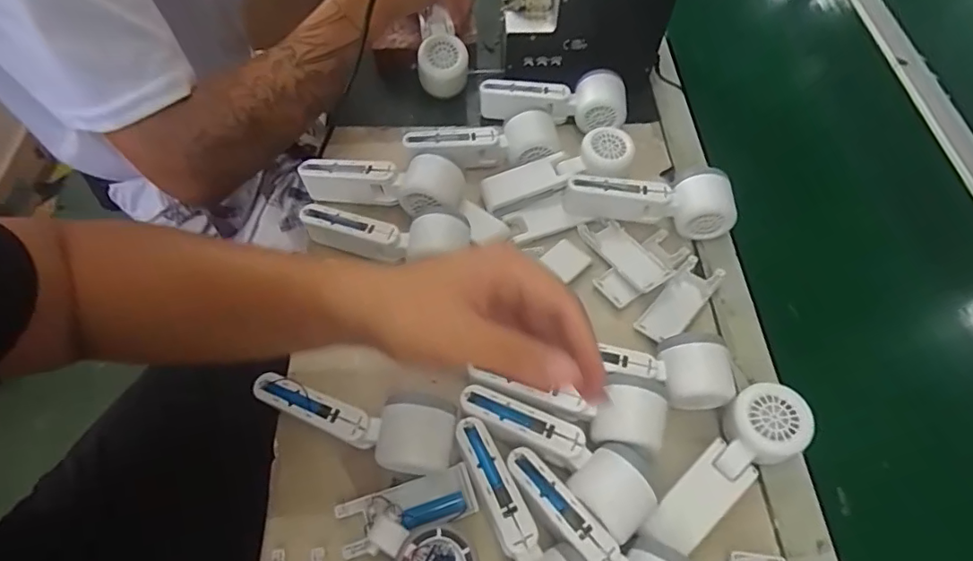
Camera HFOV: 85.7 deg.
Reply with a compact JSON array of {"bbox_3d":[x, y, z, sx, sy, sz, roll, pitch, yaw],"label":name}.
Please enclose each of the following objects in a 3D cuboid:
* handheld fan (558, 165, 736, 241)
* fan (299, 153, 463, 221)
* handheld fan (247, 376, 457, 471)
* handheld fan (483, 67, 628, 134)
[{"bbox_3d":[0.168,-0.089,0.544,0.168,0.055,0.054,11,60,4],"label":"handheld fan"},{"bbox_3d":[-0.110,-0.101,0.538,0.171,0.059,0.053,12,60,4],"label":"fan"},{"bbox_3d":[-0.108,0.116,0.421,0.163,0.046,0.055,9,60,2],"label":"handheld fan"},{"bbox_3d":[0.079,-0.217,0.618,0.170,0.061,0.052,14,61,5],"label":"handheld fan"}]

